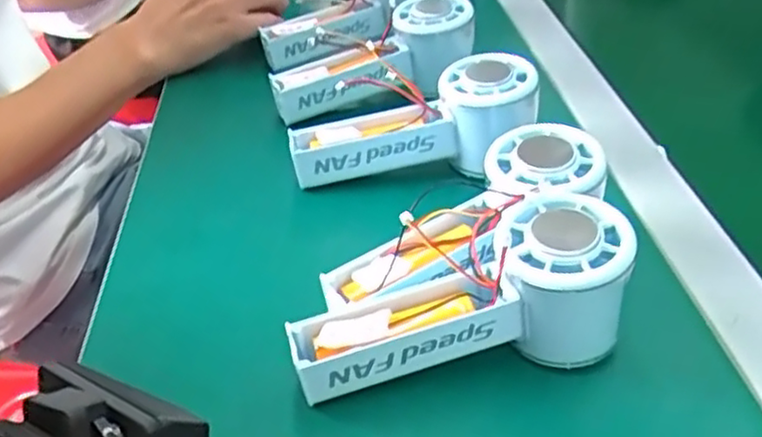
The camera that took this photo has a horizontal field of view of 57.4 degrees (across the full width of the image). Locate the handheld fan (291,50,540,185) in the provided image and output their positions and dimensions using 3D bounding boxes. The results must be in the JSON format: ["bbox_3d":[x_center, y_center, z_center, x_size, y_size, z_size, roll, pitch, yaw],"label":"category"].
[{"bbox_3d":[0.018,-0.059,0.420,0.145,0.064,0.053,-4,35,2],"label":"handheld fan"}]

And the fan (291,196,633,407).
[{"bbox_3d":[0.038,0.043,0.305,0.150,0.057,0.060,-20,36,2],"label":"fan"}]

